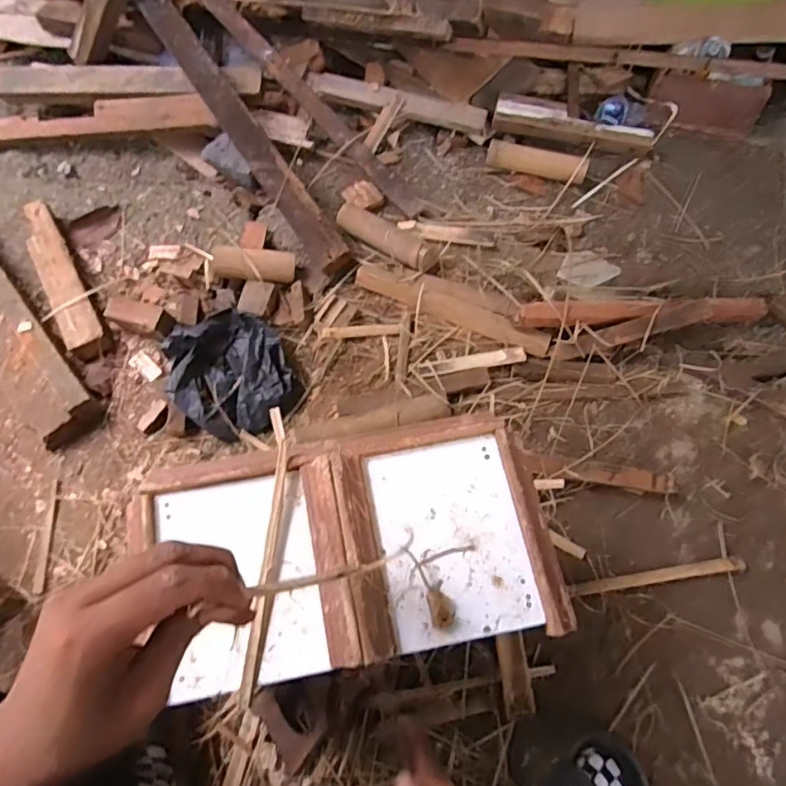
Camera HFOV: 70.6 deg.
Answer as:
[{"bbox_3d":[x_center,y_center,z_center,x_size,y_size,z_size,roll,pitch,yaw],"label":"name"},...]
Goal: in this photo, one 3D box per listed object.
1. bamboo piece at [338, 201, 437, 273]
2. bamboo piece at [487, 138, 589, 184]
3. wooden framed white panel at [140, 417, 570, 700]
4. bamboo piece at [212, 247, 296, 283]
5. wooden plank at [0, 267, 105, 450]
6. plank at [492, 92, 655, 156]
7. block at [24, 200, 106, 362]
[{"bbox_3d":[-0.013,-0.271,0.980,0.198,0.047,0.050,32,72,14],"label":"bamboo piece"},{"bbox_3d":[0.273,-0.440,1.055,0.187,0.047,0.040,22,70,11],"label":"bamboo piece"},{"bbox_3d":[-0.046,0.136,0.499,0.373,0.038,0.201,-10,67,-3],"label":"wooden framed white panel"},{"bbox_3d":[-0.236,-0.215,0.932,0.136,0.035,0.054,2,67,3],"label":"bamboo piece"},{"bbox_3d":[-0.688,-0.144,0.949,0.118,0.052,0.598,-46,72,6],"label":"wooden plank"},{"bbox_3d":[0.345,-0.511,1.059,0.305,0.033,0.065,16,69,8],"label":"plank"},{"bbox_3d":[-0.585,-0.197,0.975,0.074,0.054,0.353,-30,70,-10],"label":"block"}]

